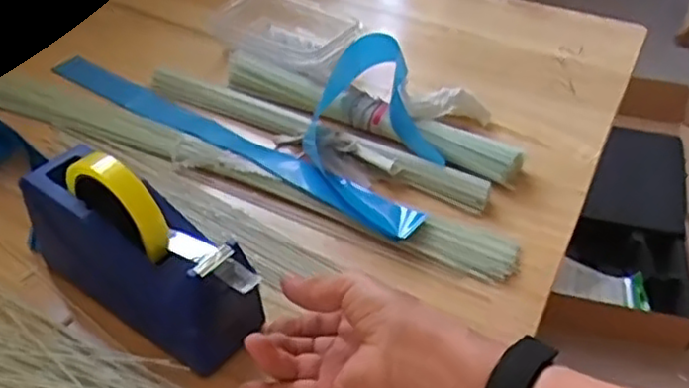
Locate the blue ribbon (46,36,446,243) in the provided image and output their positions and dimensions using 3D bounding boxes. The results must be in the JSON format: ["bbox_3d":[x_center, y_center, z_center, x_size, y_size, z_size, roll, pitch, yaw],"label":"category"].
[{"bbox_3d":[-0.090,-0.132,0.771,0.506,0.080,0.205,27,47,26],"label":"blue ribbon"}]

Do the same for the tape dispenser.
[{"bbox_3d":[-0.167,0.039,0.542,0.231,0.124,0.064,24,47,24],"label":"tape dispenser"}]

